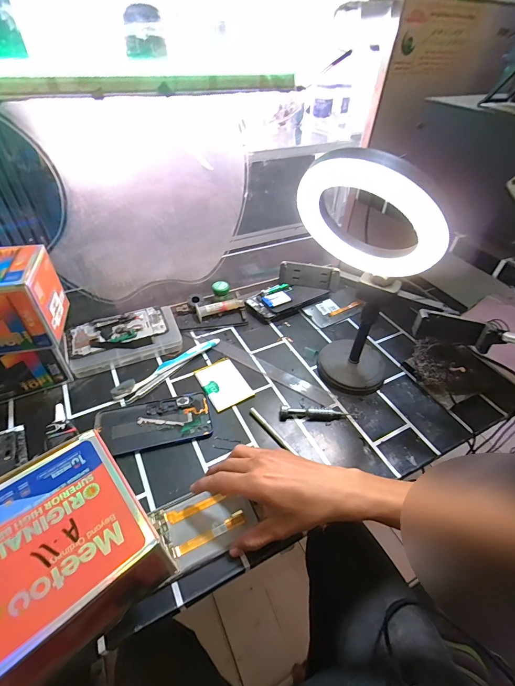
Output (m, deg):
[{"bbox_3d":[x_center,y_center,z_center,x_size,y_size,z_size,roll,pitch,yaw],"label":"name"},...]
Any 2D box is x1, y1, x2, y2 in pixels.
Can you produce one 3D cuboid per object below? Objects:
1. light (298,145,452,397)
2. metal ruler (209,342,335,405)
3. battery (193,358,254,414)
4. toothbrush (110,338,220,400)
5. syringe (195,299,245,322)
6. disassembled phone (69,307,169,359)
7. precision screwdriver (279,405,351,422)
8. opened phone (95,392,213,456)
[{"bbox_3d":[0.115,-0.068,0.415,0.158,0.321,0.164,21,47,19],"label":"light"},{"bbox_3d":[0.024,0.044,0.525,0.211,0.004,0.032,25,46,20],"label":"metal ruler"},{"bbox_3d":[-0.052,0.060,0.498,0.061,0.004,0.087,-22,49,-23],"label":"battery"},{"bbox_3d":[-0.138,0.034,0.515,0.186,0.015,0.017,-31,53,-30],"label":"toothbrush"},{"bbox_3d":[-0.068,-0.064,0.602,0.088,0.022,0.023,-14,46,-17],"label":"syringe"},{"bbox_3d":[-0.229,-0.020,0.541,0.149,0.010,0.077,-14,50,-15],"label":"disassembled phone"},{"bbox_3d":[0.080,0.100,0.459,0.096,0.015,0.013,1,44,-1],"label":"precision screwdriver"},{"bbox_3d":[-0.139,0.110,0.445,0.148,0.005,0.073,-9,45,-12],"label":"opened phone"}]

